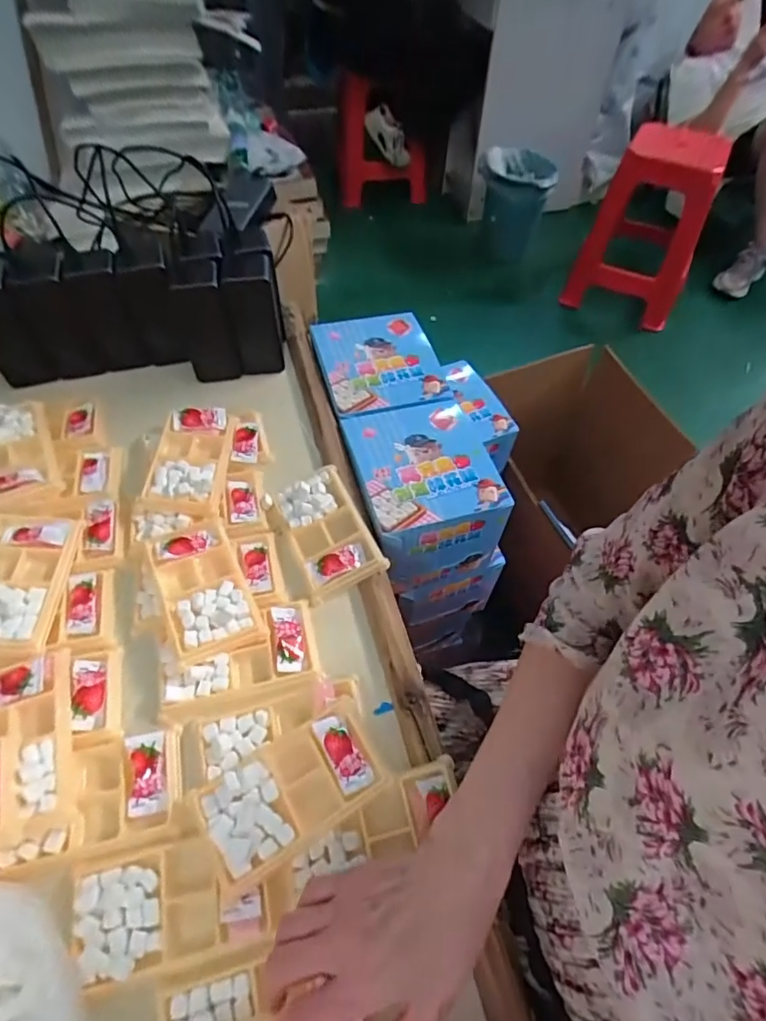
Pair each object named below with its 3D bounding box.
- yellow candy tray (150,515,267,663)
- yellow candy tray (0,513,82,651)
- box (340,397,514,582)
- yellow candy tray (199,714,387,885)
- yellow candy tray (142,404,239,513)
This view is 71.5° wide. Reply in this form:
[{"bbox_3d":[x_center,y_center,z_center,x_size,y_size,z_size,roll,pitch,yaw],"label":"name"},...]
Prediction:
[{"bbox_3d":[-0.165,0.067,0.487,0.071,0.021,0.132,-22,59,-16],"label":"yellow candy tray"},{"bbox_3d":[-0.330,0.061,0.482,0.076,0.022,0.133,-2,56,-4],"label":"yellow candy tray"},{"bbox_3d":[0.043,-0.033,0.615,0.148,0.092,0.175,-12,57,-10],"label":"box"},{"bbox_3d":[-0.067,0.204,0.392,0.119,0.012,0.067,-25,60,-18],"label":"yellow candy tray"},{"bbox_3d":[-0.204,-0.057,0.569,0.077,0.024,0.134,0,56,-2],"label":"yellow candy tray"}]

